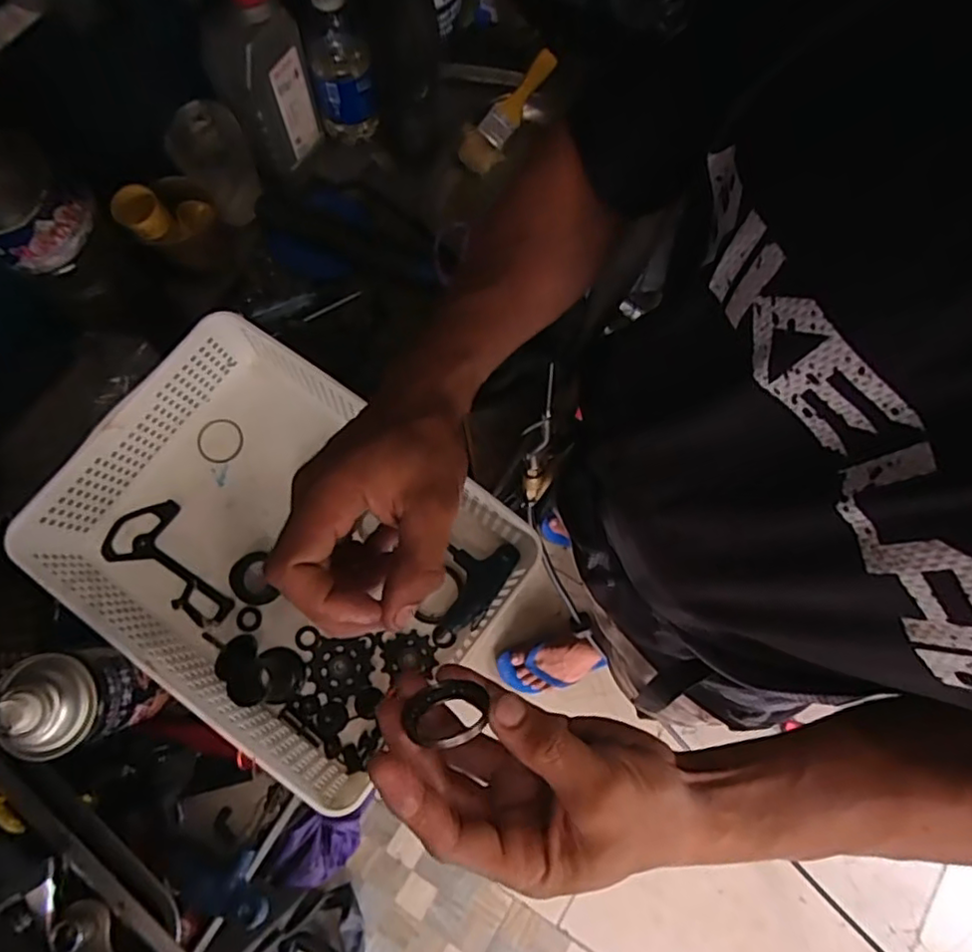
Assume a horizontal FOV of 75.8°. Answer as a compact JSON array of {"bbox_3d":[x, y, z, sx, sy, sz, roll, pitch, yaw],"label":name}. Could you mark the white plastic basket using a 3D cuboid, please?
[{"bbox_3d":[-0.161,0.058,0.505,0.316,0.094,0.247,35,76,10],"label":"white plastic basket"}]

